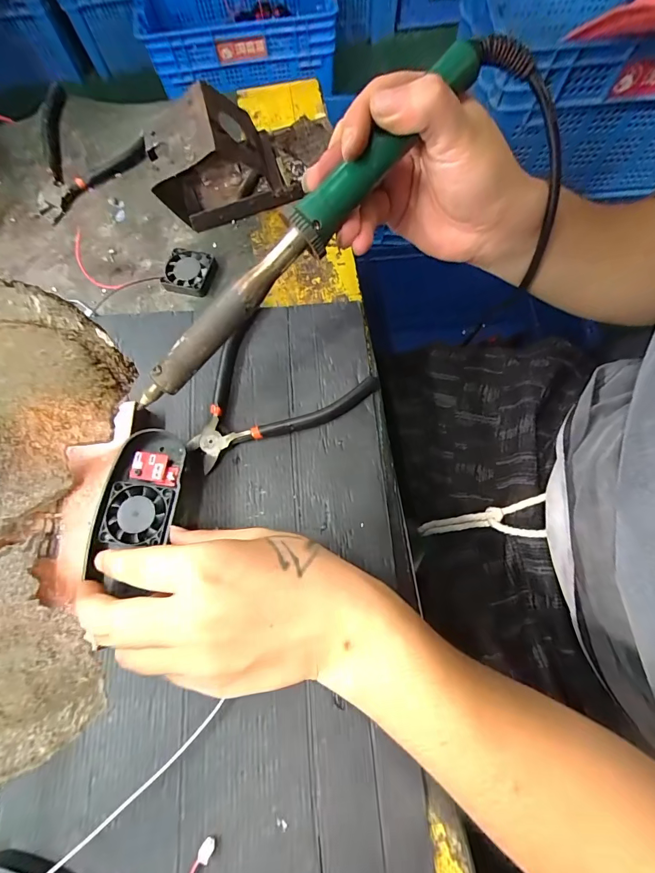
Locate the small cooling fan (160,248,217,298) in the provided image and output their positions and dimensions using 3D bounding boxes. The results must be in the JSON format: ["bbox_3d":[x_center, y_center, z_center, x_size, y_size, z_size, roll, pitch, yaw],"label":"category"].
[{"bbox_3d":[-0.125,-0.149,0.359,0.043,0.010,0.040,13,73,7],"label":"small cooling fan"}]

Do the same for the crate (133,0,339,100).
[{"bbox_3d":[-0.274,-1.338,1.248,0.616,0.181,0.441,-14,72,-2],"label":"crate"}]

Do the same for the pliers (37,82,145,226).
[{"bbox_3d":[-0.266,-0.288,0.398,0.109,0.030,0.118,40,78,14],"label":"pliers"}]

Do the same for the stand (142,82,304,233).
[{"bbox_3d":[-0.100,-0.249,0.351,0.107,0.081,0.075,-19,72,-3],"label":"stand"}]

